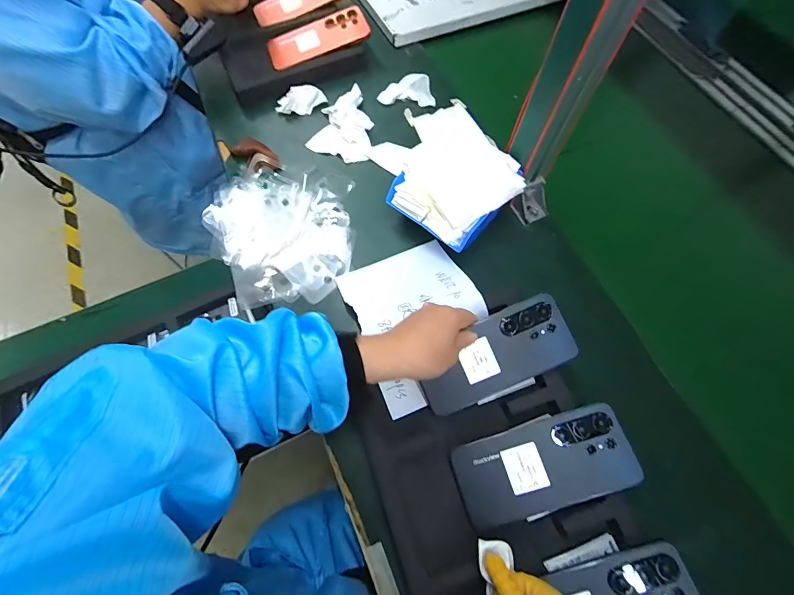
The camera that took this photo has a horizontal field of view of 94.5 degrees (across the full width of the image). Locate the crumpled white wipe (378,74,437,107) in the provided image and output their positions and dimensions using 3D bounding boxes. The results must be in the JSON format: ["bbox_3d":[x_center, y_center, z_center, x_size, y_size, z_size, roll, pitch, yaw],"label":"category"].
[{"bbox_3d":[0.017,-0.329,0.582,0.089,0.032,0.039,4,67,0],"label":"crumpled white wipe"}]

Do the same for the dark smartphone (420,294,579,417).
[{"bbox_3d":[0.106,0.065,0.397,0.166,0.016,0.080,-26,89,-2],"label":"dark smartphone"}]

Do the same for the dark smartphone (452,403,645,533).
[{"bbox_3d":[0.144,0.166,0.362,0.166,0.014,0.079,-20,69,4],"label":"dark smartphone"}]

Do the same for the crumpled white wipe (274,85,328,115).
[{"bbox_3d":[-0.152,-0.312,0.581,0.076,0.019,0.039,-15,69,-8],"label":"crumpled white wipe"}]

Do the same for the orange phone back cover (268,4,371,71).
[{"bbox_3d":[-0.131,-0.433,0.610,0.169,0.005,0.086,-25,71,-3],"label":"orange phone back cover"}]

